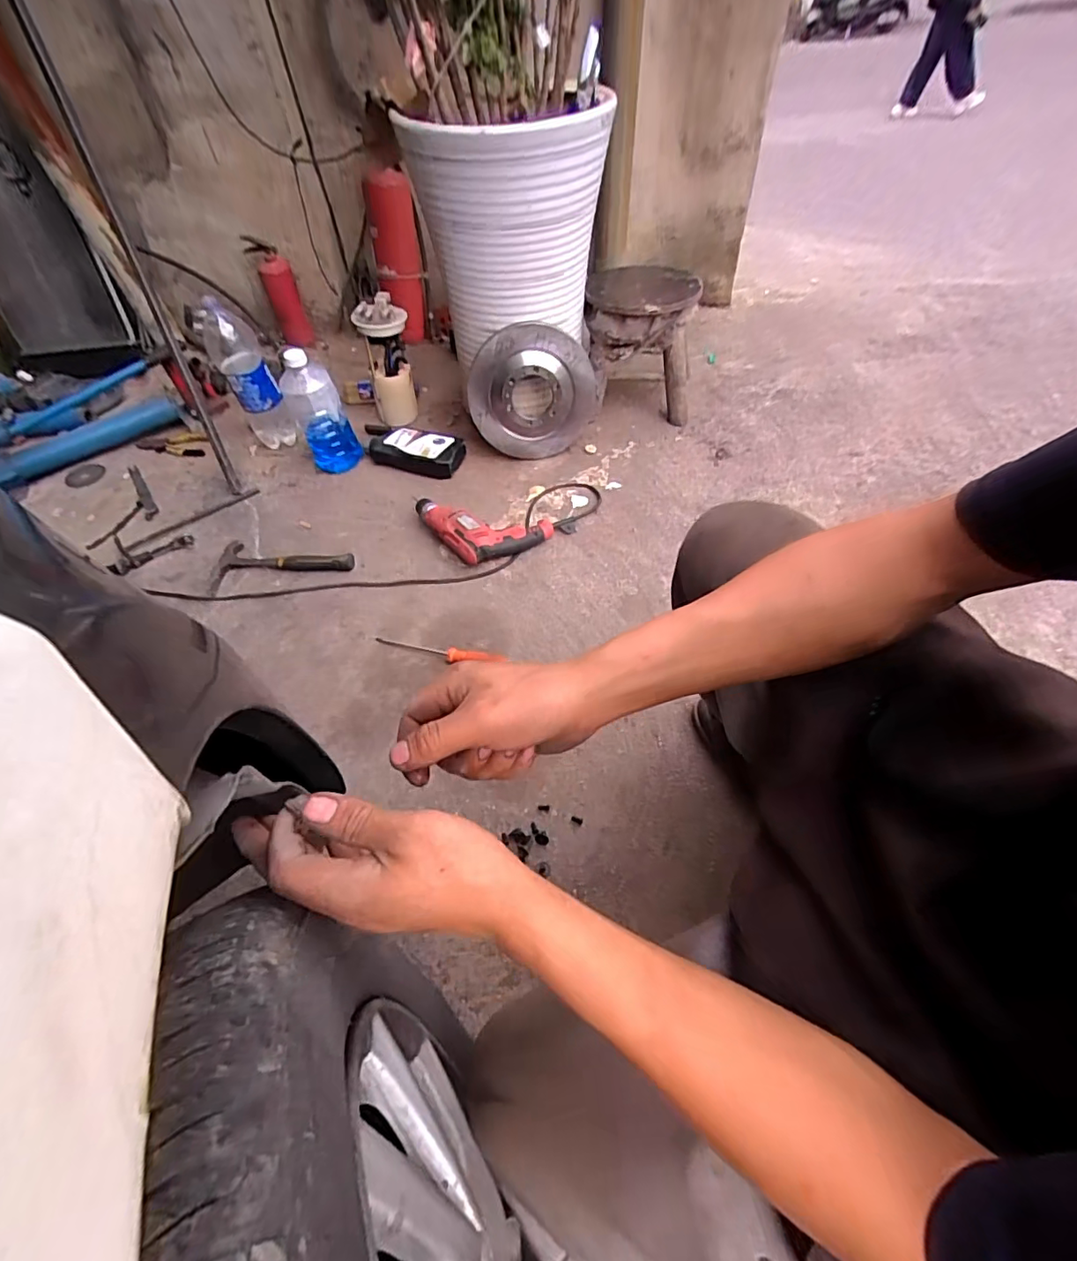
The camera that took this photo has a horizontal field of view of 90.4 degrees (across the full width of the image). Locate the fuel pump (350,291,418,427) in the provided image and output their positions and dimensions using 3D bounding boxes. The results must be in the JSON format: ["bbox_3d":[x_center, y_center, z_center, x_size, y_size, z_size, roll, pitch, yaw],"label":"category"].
[{"bbox_3d":[-0.354,-0.639,1.276,0.115,0.267,0.099,-17,53,-11],"label":"fuel pump"}]

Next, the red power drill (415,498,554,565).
[{"bbox_3d":[-0.127,-0.200,1.081,0.297,0.063,0.147,8,53,9],"label":"red power drill"}]

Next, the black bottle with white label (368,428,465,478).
[{"bbox_3d":[-0.290,-0.421,1.253,0.227,0.062,0.102,9,53,9],"label":"black bottle with white label"}]

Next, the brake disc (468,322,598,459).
[{"bbox_3d":[-0.012,-0.525,1.195,0.283,0.258,0.110,-7,52,-3],"label":"brake disc"}]

